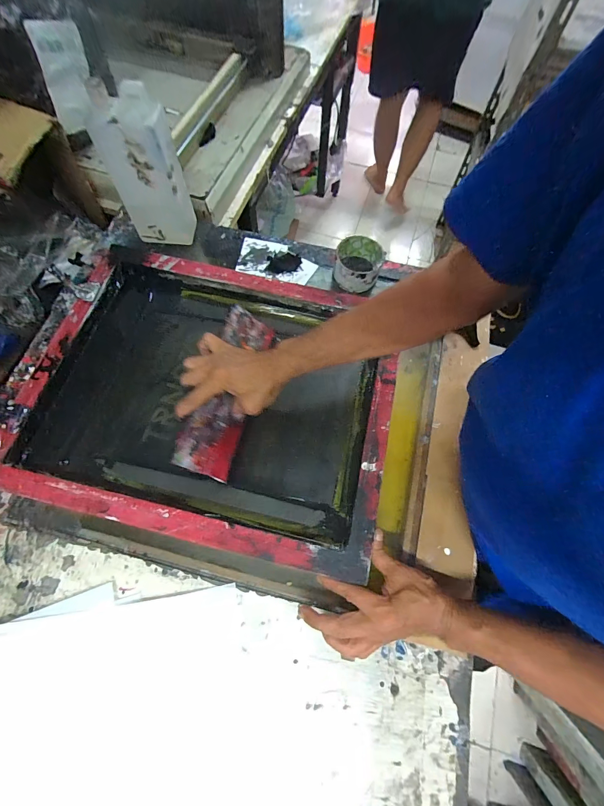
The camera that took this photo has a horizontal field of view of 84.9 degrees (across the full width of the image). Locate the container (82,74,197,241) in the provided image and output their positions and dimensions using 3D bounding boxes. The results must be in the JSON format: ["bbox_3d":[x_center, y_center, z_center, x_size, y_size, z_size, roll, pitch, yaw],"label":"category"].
[{"bbox_3d":[-0.236,-0.347,0.502,0.095,0.213,0.051,13,68,3],"label":"container"}]

